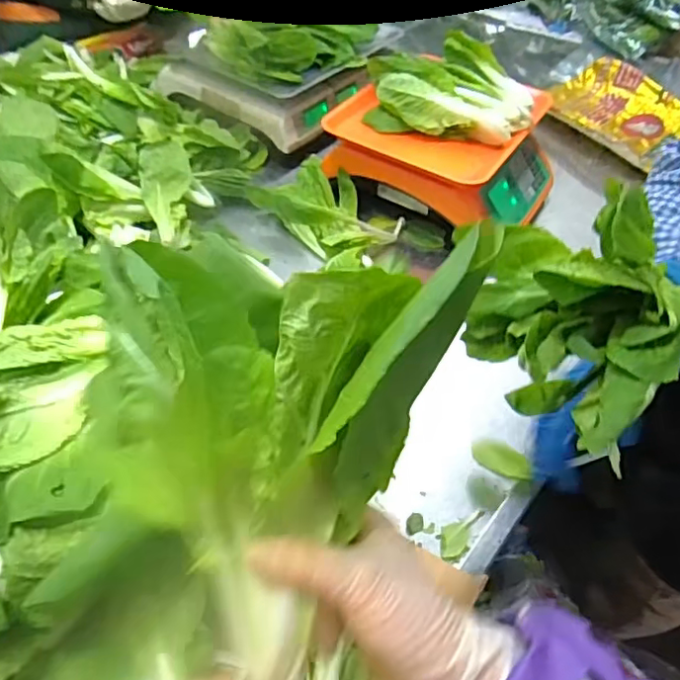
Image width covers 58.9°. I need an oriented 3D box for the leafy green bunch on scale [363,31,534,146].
[{"bbox_3d":[0.145,-0.333,0.799,0.223,0.079,0.138,12,49,4],"label":"leafy green bunch on scale"}]

